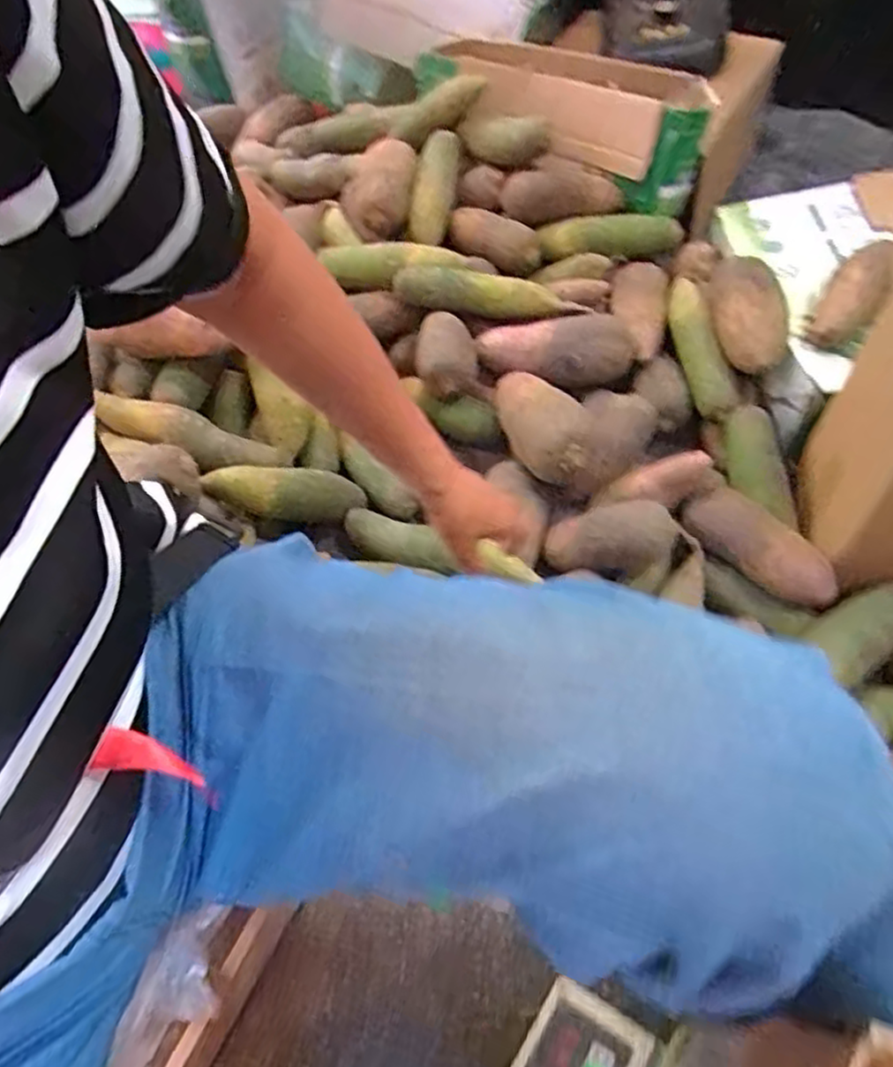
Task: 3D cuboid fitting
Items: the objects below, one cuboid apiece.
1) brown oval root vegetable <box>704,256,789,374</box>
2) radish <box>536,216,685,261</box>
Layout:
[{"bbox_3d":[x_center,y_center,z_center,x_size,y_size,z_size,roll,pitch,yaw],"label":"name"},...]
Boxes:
[{"bbox_3d":[0.350,-0.257,0.825,0.066,0.073,0.146,-2,55,3],"label":"brown oval root vegetable"},{"bbox_3d":[0.221,-0.402,0.961,0.191,0.042,0.045,2,55,6],"label":"radish"}]

